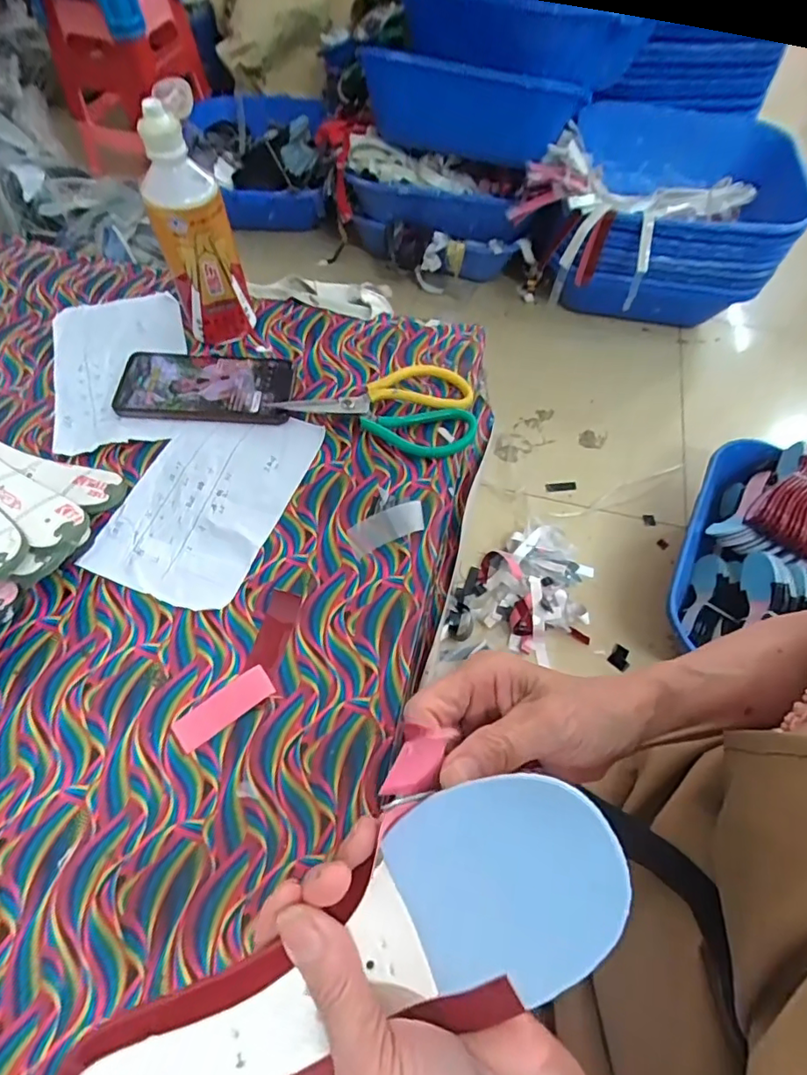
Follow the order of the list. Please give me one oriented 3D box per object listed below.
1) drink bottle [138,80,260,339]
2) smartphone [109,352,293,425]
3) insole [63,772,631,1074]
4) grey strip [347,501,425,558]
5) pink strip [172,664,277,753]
[{"bbox_3d":[-0.193,-0.280,0.493,0.063,0.190,0.078,-21,63,-13],"label":"drink bottle"},{"bbox_3d":[-0.189,-0.147,0.521,0.161,0.015,0.084,3,60,0],"label":"smartphone"},{"bbox_3d":[-0.024,0.168,0.208,0.230,0.040,0.076,-30,64,0],"label":"insole"},{"bbox_3d":[-0.013,-0.009,0.453,0.065,0.011,0.028,-27,70,1],"label":"grey strip"},{"bbox_3d":[-0.125,0.119,0.379,0.069,0.004,0.025,-35,67,-19],"label":"pink strip"}]

